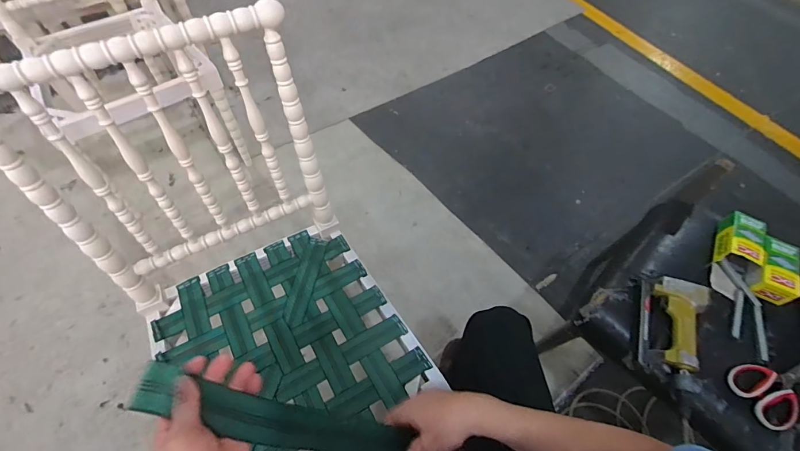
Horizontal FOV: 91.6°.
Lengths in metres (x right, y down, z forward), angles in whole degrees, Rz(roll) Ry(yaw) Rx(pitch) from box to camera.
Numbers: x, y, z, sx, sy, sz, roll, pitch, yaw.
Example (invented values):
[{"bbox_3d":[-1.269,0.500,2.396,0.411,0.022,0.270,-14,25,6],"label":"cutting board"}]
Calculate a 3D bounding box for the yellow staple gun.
[{"bbox_3d":[0.500,0.185,0.723,0.110,0.048,0.185,23,60,12],"label":"yellow staple gun"}]

